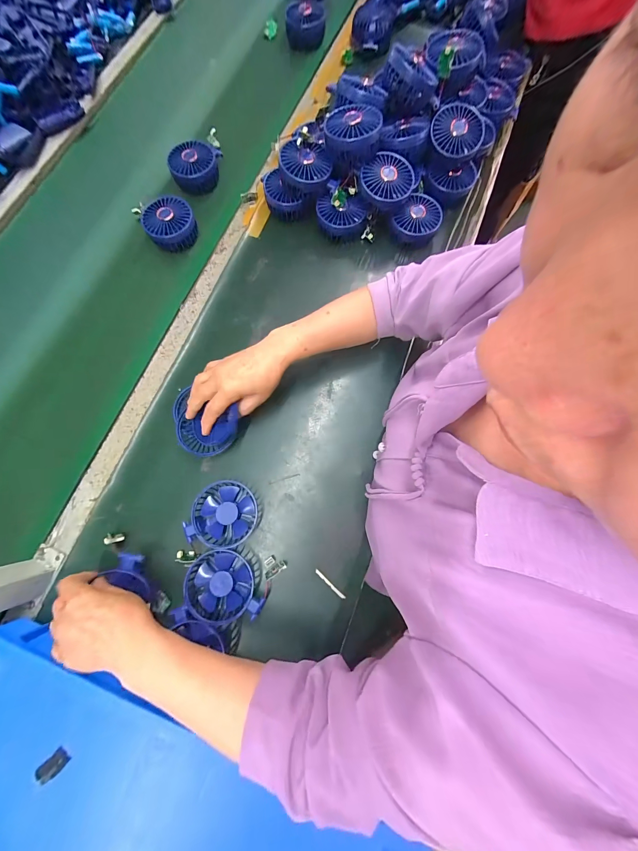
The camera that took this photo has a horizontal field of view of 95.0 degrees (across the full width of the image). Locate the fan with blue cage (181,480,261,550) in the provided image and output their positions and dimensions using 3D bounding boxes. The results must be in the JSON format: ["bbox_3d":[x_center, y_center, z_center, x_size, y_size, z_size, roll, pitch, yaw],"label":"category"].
[{"bbox_3d":[-0.133,0.127,0.420,0.091,0.032,0.089,0,76,1],"label":"fan with blue cage"}]

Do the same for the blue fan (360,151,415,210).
[{"bbox_3d":[0.112,-0.412,0.485,0.090,0.020,0.088,0,90,-6],"label":"blue fan"}]

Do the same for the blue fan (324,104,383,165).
[{"bbox_3d":[0.052,-0.466,0.471,0.088,0.044,0.084,8,76,2],"label":"blue fan"}]

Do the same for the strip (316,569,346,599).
[{"bbox_3d":[0.016,0.224,0.413,0.053,0.004,0.006,42,80,10],"label":"strip"}]

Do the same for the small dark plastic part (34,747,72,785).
[{"bbox_3d":[-0.316,0.404,0.347,0.040,0.006,0.021,-41,79,-9],"label":"small dark plastic part"}]

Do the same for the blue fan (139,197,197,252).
[{"bbox_3d":[-0.266,-0.359,0.528,0.088,0.044,0.084,-31,78,-7],"label":"blue fan"}]

